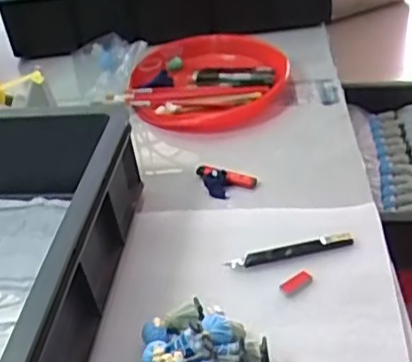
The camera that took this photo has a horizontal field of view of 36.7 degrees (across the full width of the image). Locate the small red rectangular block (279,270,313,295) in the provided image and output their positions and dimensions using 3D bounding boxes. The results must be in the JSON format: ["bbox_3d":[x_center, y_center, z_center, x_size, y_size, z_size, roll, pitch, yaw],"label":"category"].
[{"bbox_3d":[0.093,0.104,0.641,0.037,0.007,0.013,-23,40,-20],"label":"small red rectangular block"}]

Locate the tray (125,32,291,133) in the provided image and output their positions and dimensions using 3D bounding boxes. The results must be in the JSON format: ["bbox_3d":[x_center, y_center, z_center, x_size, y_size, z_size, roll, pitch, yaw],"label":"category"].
[{"bbox_3d":[-0.003,-0.162,0.973,0.224,0.071,0.235,-4,38,3],"label":"tray"}]

